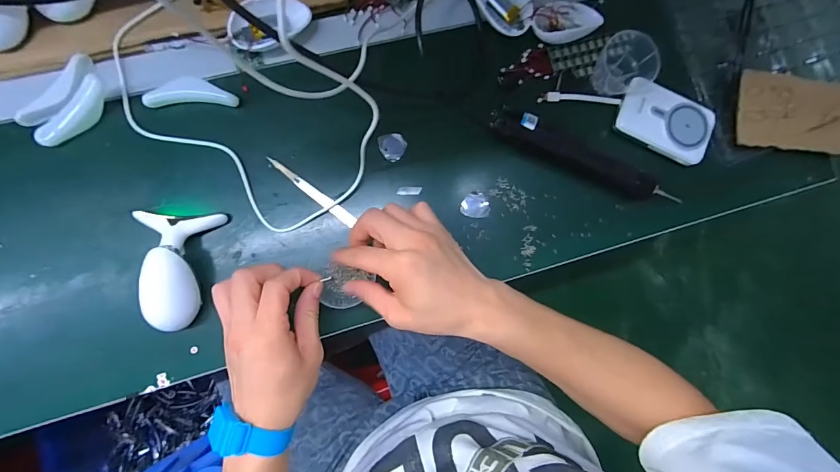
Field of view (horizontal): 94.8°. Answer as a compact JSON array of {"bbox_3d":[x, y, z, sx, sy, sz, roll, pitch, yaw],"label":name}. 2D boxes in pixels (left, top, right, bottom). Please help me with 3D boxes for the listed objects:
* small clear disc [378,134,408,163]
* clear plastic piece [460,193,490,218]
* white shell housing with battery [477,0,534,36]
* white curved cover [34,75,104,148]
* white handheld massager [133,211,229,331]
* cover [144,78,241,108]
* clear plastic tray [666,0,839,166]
[{"bbox_3d":[-0.031,-0.100,0.435,0.031,0.004,0.031,0,87,-7],"label":"small clear disc"},{"bbox_3d":[0.063,-0.035,0.439,0.033,0.004,0.029,-5,88,-7],"label":"clear plastic piece"},{"bbox_3d":[0.094,-0.271,0.442,0.051,0.019,0.083,-34,92,-7],"label":"white shell housing with battery"},{"bbox_3d":[-0.343,-0.121,0.383,0.025,0.028,0.083,40,84,-3],"label":"white curved cover"},{"bbox_3d":[-0.238,0.034,0.377,0.075,0.045,0.115,0,87,-7],"label":"white handheld massager"},{"bbox_3d":[-0.239,-0.150,0.404,0.088,0.013,0.030,-5,88,-7],"label":"cover"},{"bbox_3d":[0.499,-0.256,0.495,0.355,0.020,0.237,-19,90,-7],"label":"clear plastic tray"}]

